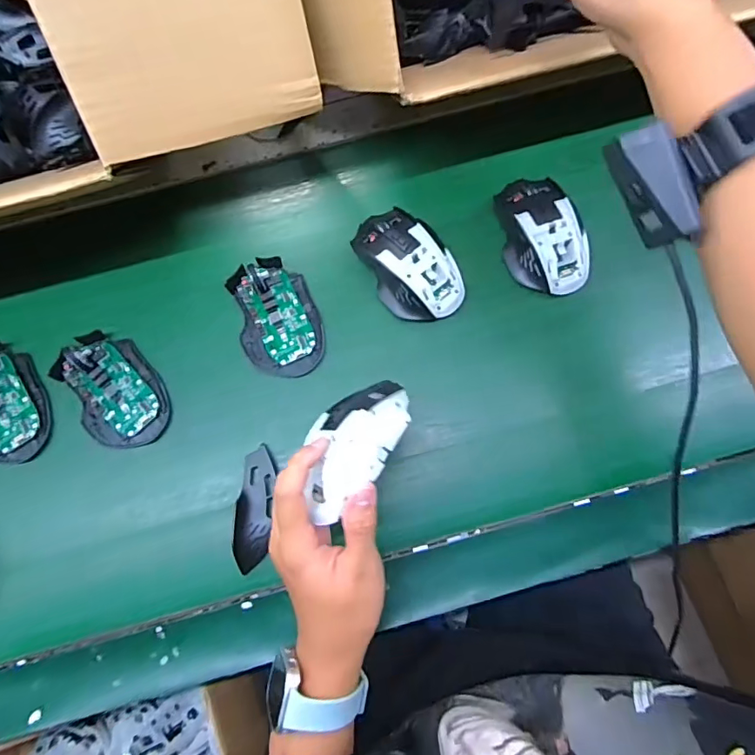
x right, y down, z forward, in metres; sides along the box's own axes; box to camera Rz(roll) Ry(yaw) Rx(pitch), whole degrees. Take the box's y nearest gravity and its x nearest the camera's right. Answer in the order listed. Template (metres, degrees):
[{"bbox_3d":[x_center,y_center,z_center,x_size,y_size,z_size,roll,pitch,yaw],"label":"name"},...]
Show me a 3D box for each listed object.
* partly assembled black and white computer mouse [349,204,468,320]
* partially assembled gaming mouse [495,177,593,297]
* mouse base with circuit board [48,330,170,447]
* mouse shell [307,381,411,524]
[{"bbox_3d":[0.029,-0.105,0.454,0.070,0.039,0.111,-28,75,-6],"label":"partly assembled black and white computer mouse"},{"bbox_3d":[0.150,-0.132,0.455,0.066,0.036,0.112,-17,75,-3],"label":"partially assembled gaming mouse"},{"bbox_3d":[-0.235,0.009,0.437,0.071,0.021,0.114,-39,77,-8],"label":"mouse base with circuit board"},{"bbox_3d":[-0.020,0.046,0.352,0.059,0.024,0.106,29,77,9],"label":"mouse shell"}]

